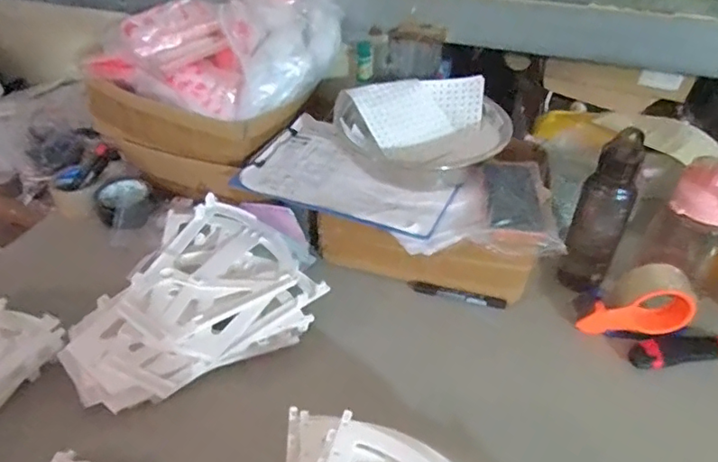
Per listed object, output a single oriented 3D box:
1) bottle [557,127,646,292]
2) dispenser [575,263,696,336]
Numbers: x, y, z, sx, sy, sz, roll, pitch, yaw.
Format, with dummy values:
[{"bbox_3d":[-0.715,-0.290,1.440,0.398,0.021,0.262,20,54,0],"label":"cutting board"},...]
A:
[{"bbox_3d":[0.319,-0.017,0.719,0.073,0.239,0.066,12,29,15],"label":"bottle"},{"bbox_3d":[0.363,0.090,0.716,0.127,0.080,0.062,4,39,6],"label":"dispenser"}]

